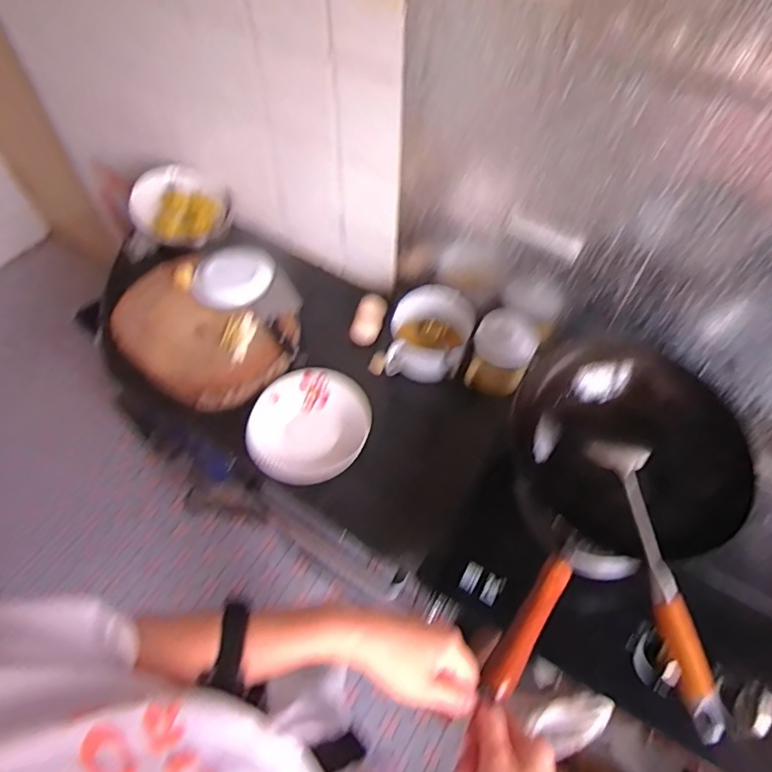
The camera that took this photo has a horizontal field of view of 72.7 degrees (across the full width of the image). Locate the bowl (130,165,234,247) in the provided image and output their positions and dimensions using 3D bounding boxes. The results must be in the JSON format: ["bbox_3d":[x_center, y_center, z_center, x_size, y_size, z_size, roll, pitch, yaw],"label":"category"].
[{"bbox_3d":[-0.413,-0.370,1.089,0.204,0.074,0.181,36,63,20],"label":"bowl"}]

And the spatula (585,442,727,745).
[{"bbox_3d":[0.296,0.192,0.579,0.052,0.032,0.332,3,45,0],"label":"spatula"}]

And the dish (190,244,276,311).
[{"bbox_3d":[-0.290,-0.209,0.980,0.135,0.021,0.150,32,62,18],"label":"dish"}]

